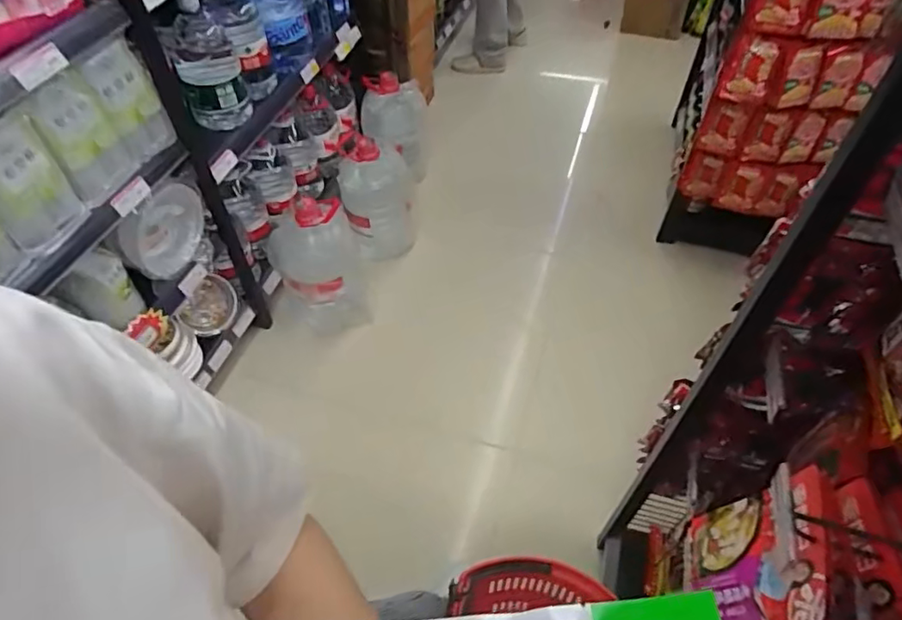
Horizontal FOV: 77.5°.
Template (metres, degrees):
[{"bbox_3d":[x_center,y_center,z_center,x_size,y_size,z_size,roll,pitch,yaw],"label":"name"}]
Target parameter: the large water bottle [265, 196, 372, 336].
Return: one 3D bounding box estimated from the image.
[{"bbox_3d":[-0.411,-0.146,1.750,0.267,0.395,0.260,-15,52,-11],"label":"large water bottle"}]

